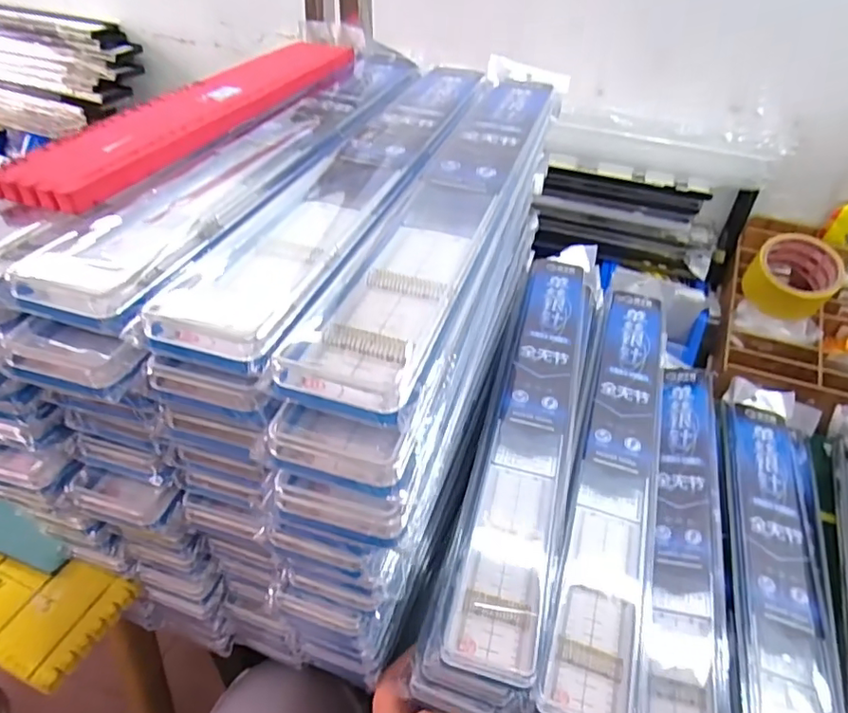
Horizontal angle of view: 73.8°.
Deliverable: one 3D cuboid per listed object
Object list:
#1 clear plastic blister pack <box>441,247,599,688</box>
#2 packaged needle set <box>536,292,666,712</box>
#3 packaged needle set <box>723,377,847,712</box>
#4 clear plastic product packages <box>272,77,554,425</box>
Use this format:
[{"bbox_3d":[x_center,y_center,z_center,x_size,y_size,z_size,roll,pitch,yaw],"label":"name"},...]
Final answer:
[{"bbox_3d":[0.100,0.034,0.482,0.066,0.034,0.458,14,44,10],"label":"clear plastic blister pack"},{"bbox_3d":[0.162,0.071,0.466,0.059,0.020,0.432,15,46,12],"label":"packaged needle set"},{"bbox_3d":[0.296,0.183,0.464,0.083,0.024,0.466,17,42,14],"label":"packaged needle set"},{"bbox_3d":[0.026,-0.112,0.369,0.061,0.024,0.419,14,41,11],"label":"clear plastic product packages"}]

